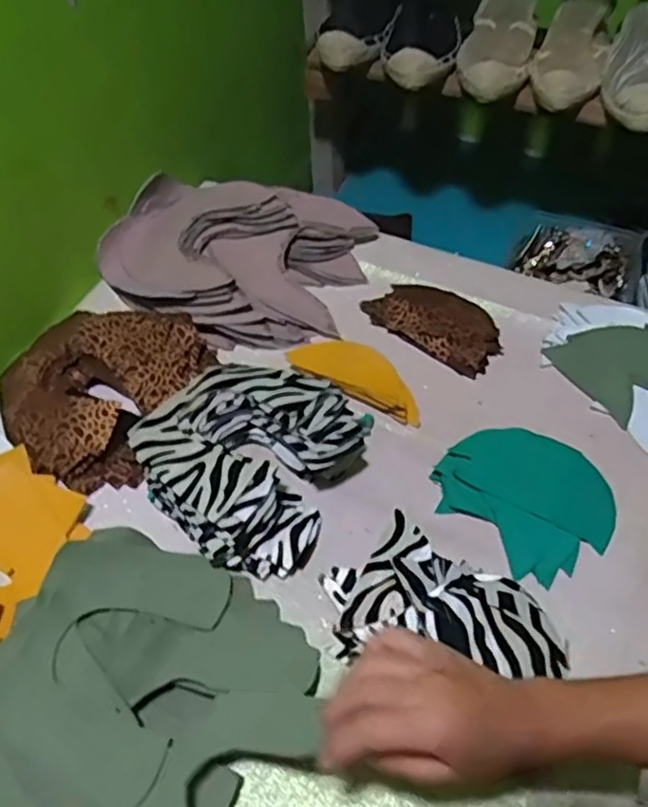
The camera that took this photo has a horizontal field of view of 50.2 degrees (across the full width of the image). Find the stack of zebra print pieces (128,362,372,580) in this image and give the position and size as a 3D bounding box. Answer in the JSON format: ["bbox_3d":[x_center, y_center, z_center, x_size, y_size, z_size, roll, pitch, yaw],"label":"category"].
[{"bbox_3d":[-0.065,0.033,0.585,0.171,0.047,0.186,23,56,18],"label":"stack of zebra print pieces"}]

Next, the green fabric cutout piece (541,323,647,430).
[{"bbox_3d":[0.293,-0.029,0.652,0.091,0.038,0.139,-27,55,-19],"label":"green fabric cutout piece"}]

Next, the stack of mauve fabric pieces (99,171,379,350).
[{"bbox_3d":[-0.101,-0.167,0.734,0.271,0.059,0.201,17,54,15],"label":"stack of mauve fabric pieces"}]

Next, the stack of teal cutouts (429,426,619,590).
[{"bbox_3d":[0.174,0.073,0.587,0.121,0.022,0.136,-38,60,-25],"label":"stack of teal cutouts"}]

